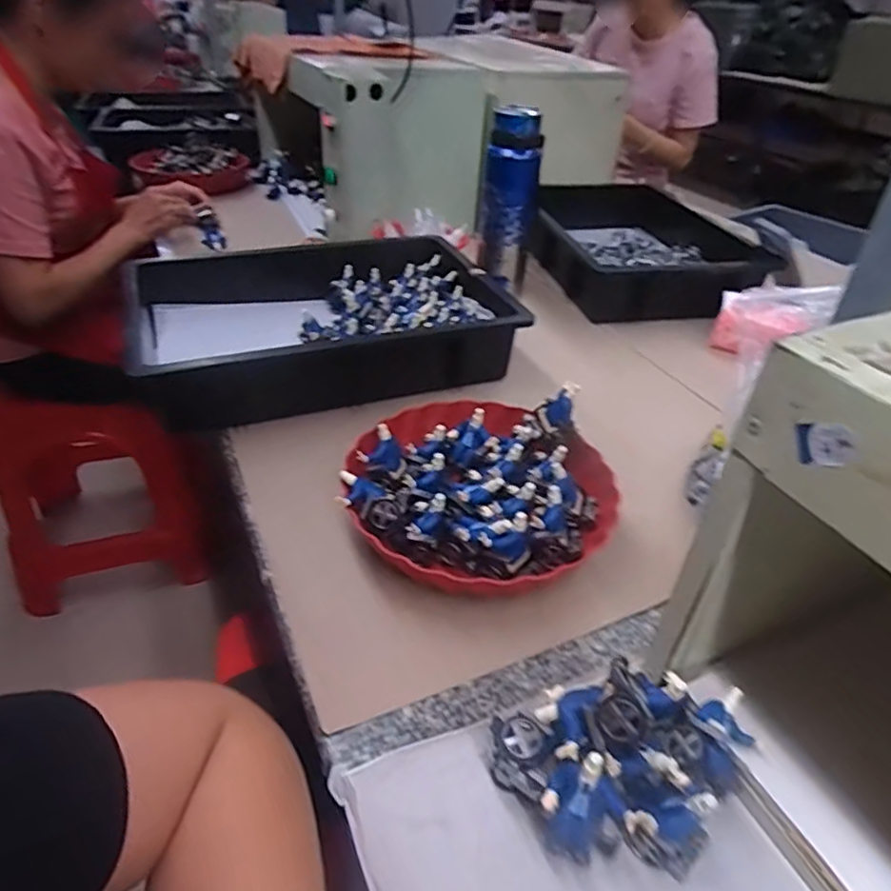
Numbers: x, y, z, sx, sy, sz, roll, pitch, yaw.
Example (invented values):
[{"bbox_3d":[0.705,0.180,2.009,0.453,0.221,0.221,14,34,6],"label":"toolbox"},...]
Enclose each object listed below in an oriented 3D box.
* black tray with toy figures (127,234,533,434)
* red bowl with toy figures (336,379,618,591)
[{"bbox_3d":[-0.157,-0.166,0.814,0.453,0.124,0.304,-10,38,-18],"label":"black tray with toy figures"},{"bbox_3d":[0.036,0.038,0.574,0.227,0.080,0.238,2,36,-2],"label":"red bowl with toy figures"}]

